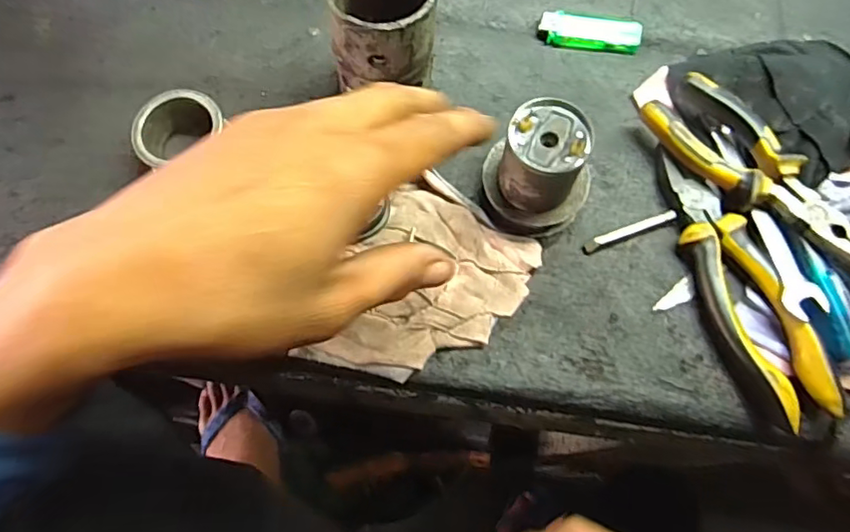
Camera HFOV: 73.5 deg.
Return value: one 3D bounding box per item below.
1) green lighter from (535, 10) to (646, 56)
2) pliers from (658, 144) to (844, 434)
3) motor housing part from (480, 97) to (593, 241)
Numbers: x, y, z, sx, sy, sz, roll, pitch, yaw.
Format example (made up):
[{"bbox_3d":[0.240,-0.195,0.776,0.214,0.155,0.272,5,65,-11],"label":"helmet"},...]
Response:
[{"bbox_3d":[0.130,-0.183,0.445,0.079,0.013,0.022,2,72,-1],"label":"green lighter"},{"bbox_3d":[0.202,0.009,0.375,0.047,0.028,0.189,-17,73,-7],"label":"pliers"},{"bbox_3d":[0.075,-0.061,0.374,0.069,0.075,0.060,31,73,8],"label":"motor housing part"}]

